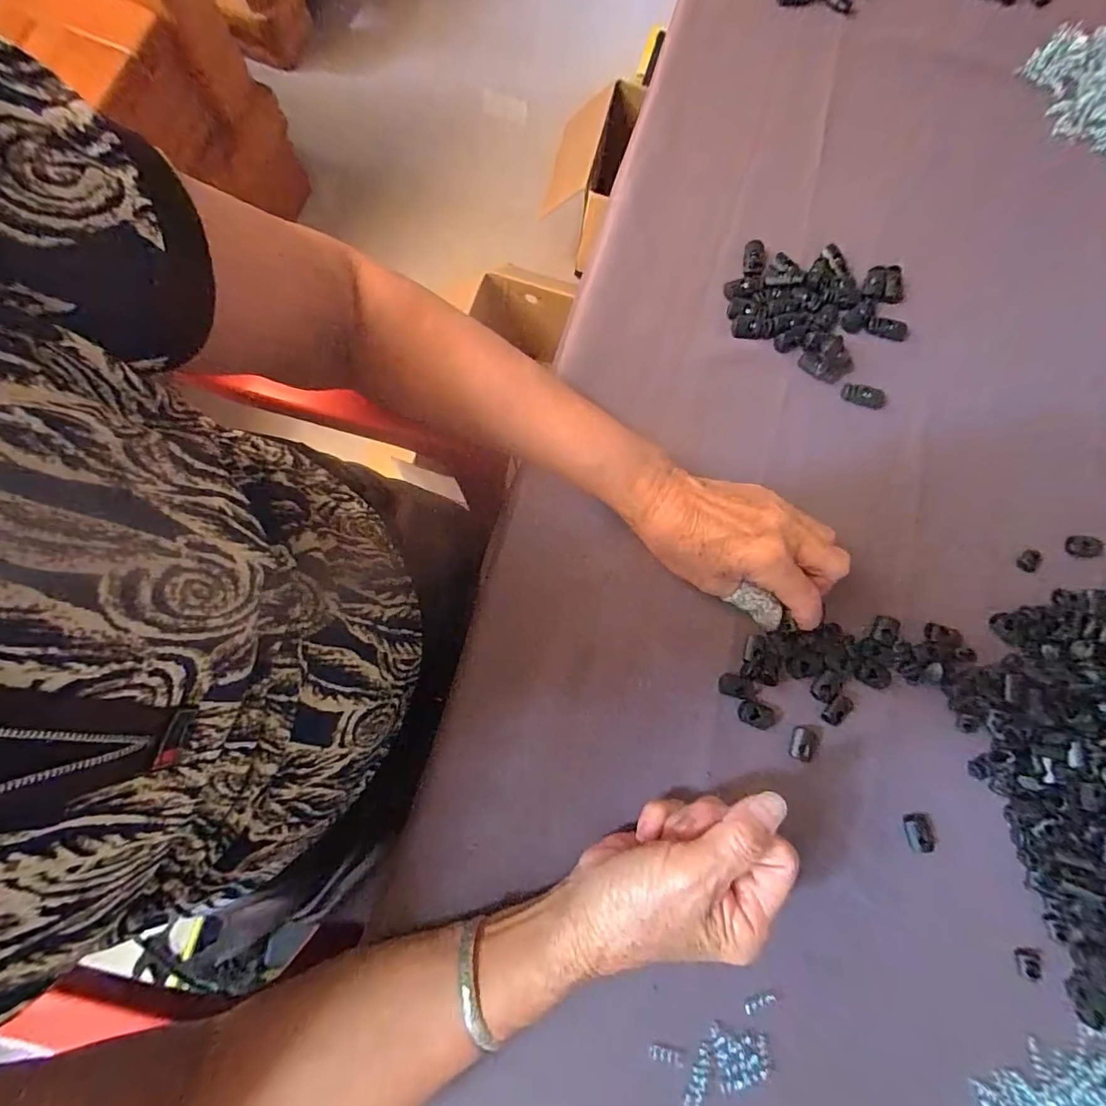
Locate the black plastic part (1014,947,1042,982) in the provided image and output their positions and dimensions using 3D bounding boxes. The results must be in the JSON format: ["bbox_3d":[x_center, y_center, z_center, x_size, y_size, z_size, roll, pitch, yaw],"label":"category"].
[{"bbox_3d":[0.296,0.255,0.311,0.014,0.004,0.017,2,80,-4],"label":"black plastic part"}]

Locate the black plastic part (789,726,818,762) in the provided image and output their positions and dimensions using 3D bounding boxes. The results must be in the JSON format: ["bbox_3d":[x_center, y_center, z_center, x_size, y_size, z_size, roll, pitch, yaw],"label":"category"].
[{"bbox_3d":[0.163,0.124,0.326,0.015,0.008,0.021,27,79,1],"label":"black plastic part"}]

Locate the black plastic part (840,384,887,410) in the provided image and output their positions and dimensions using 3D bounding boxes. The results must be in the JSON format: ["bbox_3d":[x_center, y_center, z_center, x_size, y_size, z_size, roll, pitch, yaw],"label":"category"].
[{"bbox_3d":[0.233,-0.117,0.374,0.034,0.004,0.014,16,80,-1],"label":"black plastic part"}]

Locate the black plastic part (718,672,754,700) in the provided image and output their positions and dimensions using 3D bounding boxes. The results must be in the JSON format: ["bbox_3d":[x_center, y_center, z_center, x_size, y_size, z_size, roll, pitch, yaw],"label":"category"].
[{"bbox_3d":[0.120,0.088,0.330,0.021,0.009,0.014,16,80,-1],"label":"black plastic part"}]

